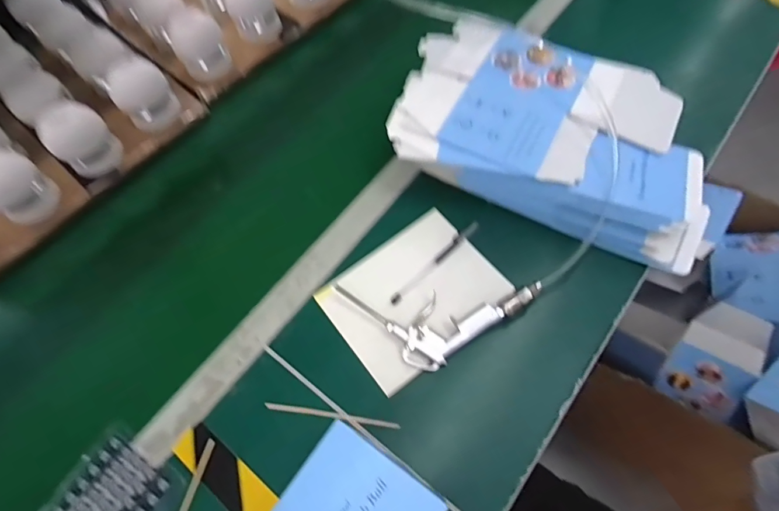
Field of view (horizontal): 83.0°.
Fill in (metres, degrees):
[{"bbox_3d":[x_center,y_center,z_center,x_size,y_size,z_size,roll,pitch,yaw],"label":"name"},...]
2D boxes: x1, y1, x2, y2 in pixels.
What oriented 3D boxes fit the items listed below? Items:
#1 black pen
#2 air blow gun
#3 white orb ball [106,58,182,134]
[{"bbox_3d":[0.055,0.006,0.528,0.146,0.006,0.011,-42,67,-14],"label":"black pen"},{"bbox_3d":[0.052,0.078,0.486,0.224,0.043,0.090,-1,64,5],"label":"air blow gun"},{"bbox_3d":[-0.350,-0.228,0.635,0.072,0.096,0.066,-2,63,5],"label":"white orb ball"}]

